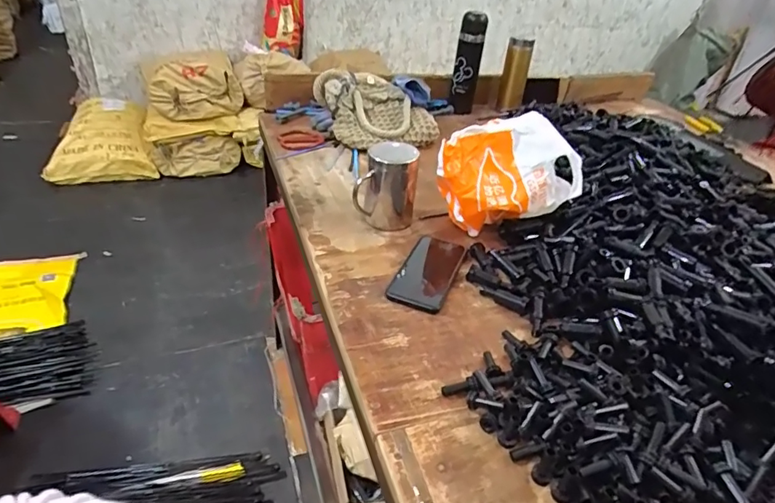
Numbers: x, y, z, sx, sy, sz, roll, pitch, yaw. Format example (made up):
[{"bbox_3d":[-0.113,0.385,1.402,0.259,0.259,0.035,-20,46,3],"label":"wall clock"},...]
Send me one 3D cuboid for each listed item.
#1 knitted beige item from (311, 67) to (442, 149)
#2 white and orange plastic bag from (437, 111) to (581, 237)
[{"bbox_3d":[-0.025,-0.318,1.066,0.260,0.129,0.207,0,35,-7],"label":"knitted beige item"},{"bbox_3d":[0.180,-0.117,0.750,0.217,0.140,0.115,-4,36,-14],"label":"white and orange plastic bag"}]

